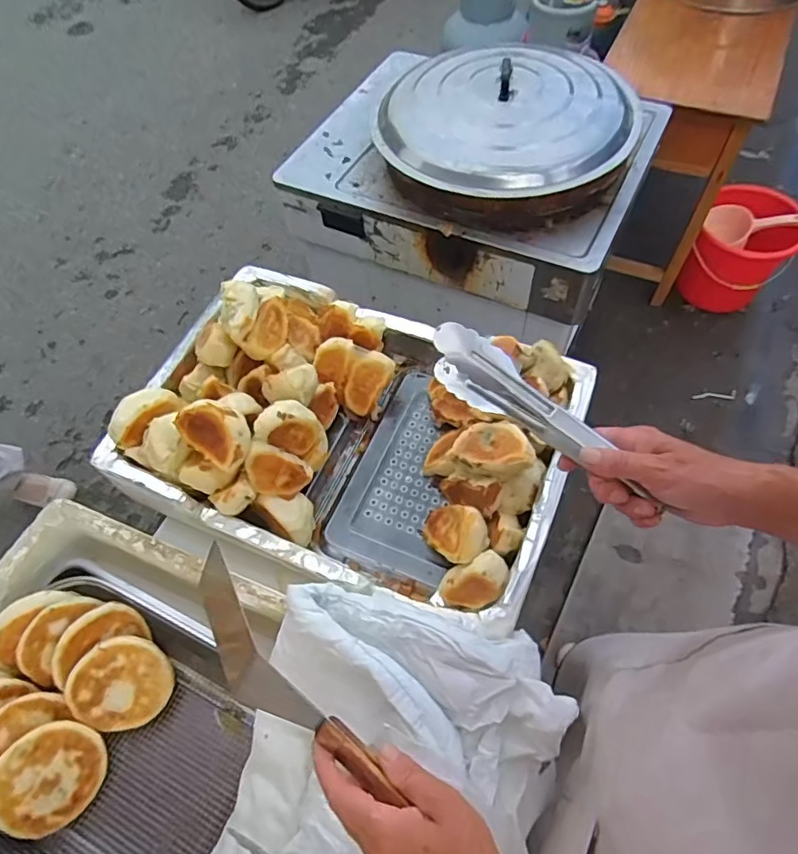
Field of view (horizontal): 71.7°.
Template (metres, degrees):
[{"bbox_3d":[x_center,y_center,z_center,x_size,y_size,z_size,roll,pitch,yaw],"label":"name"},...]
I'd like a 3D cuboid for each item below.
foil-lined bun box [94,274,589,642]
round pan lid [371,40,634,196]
[{"bbox_3d":[-0.064,-0.010,0.768,0.573,0.166,0.398,19,61,16],"label":"foil-lined bun box"},{"bbox_3d":[0.225,-0.654,1.147,0.480,0.096,0.461,-2,58,3],"label":"round pan lid"}]

